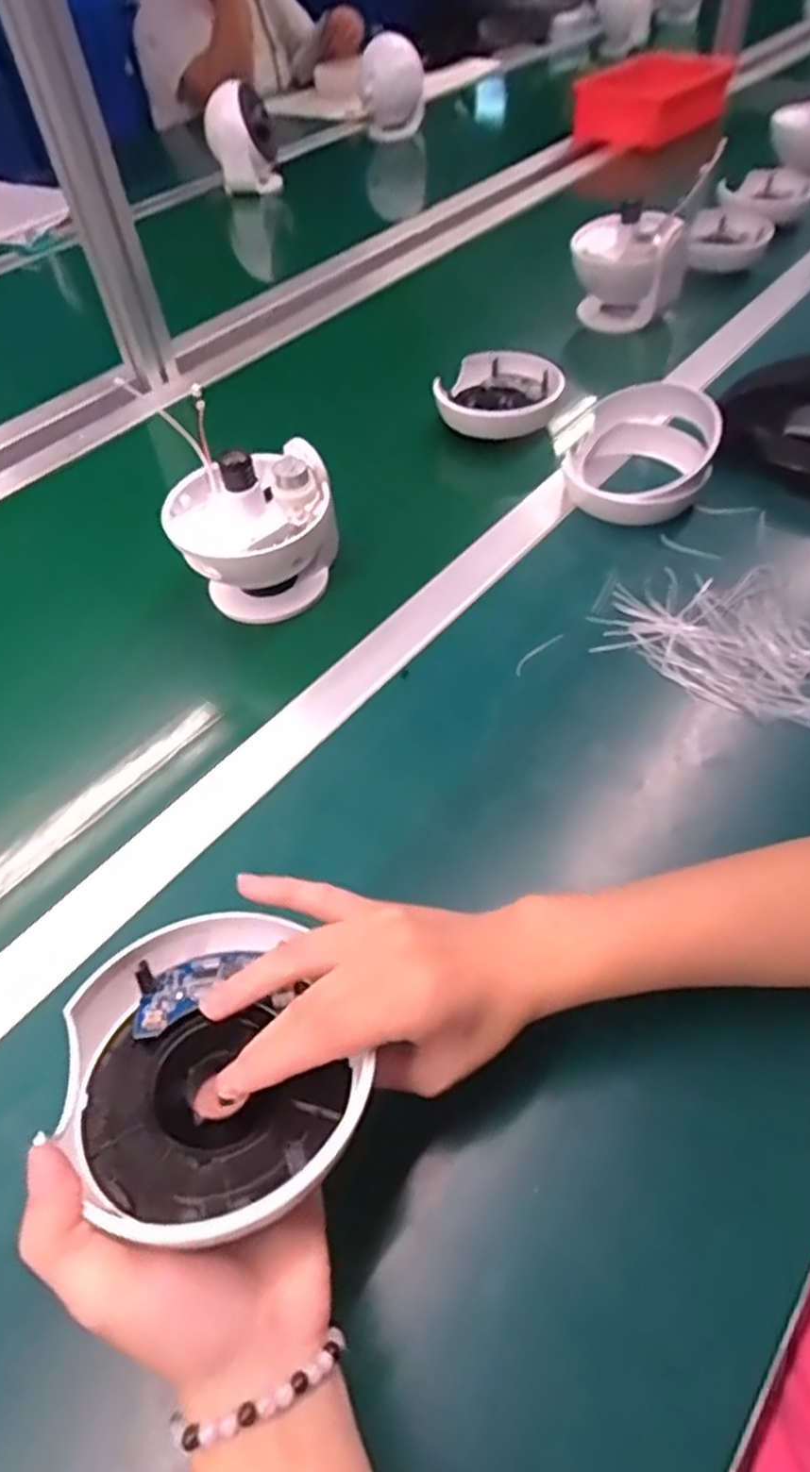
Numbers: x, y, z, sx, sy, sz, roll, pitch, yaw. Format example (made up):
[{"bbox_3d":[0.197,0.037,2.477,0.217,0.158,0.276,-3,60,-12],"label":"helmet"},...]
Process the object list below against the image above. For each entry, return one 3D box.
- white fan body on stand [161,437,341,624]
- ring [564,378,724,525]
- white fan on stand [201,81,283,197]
[{"bbox_3d":[-0.111,-0.154,0.555,0.117,0.118,0.102,-20,52,-12],"label":"white fan body on stand"},{"bbox_3d":[0.196,-0.237,0.614,0.113,0.067,0.123,-2,50,2],"label":"ring"},{"bbox_3d":[-0.267,-0.974,1.202,0.107,0.128,0.114,-11,51,-5],"label":"white fan on stand"}]

